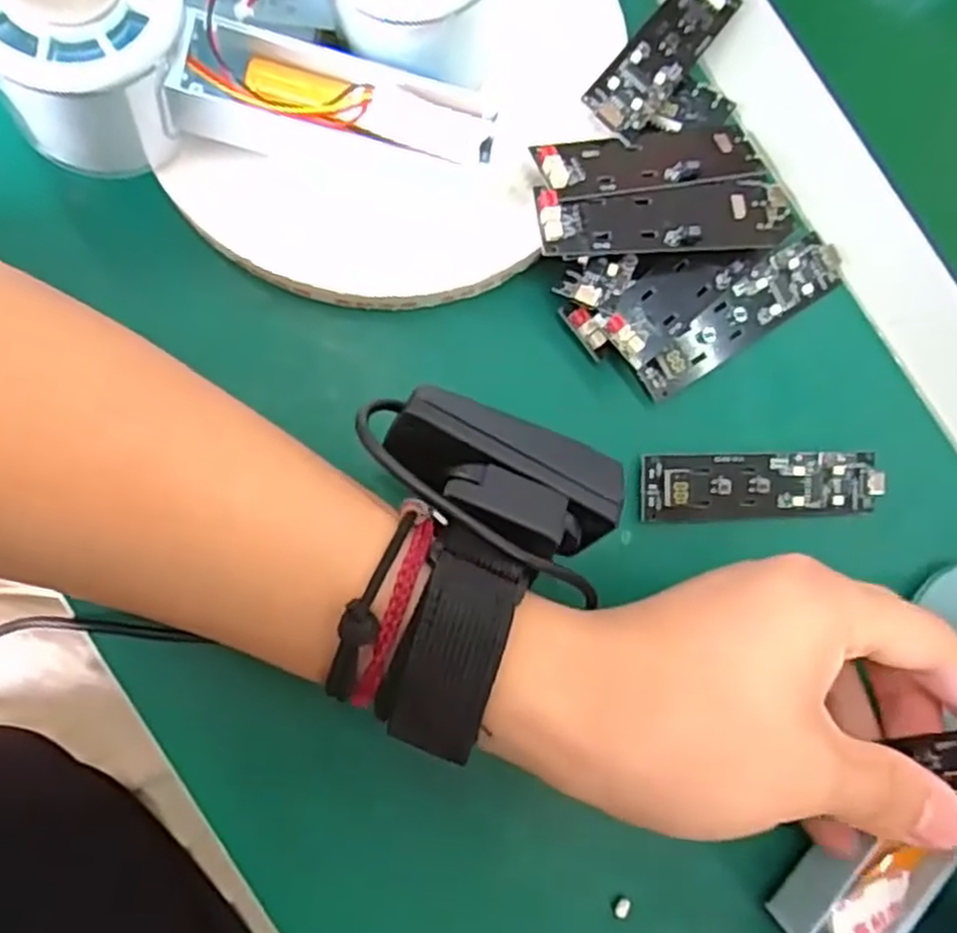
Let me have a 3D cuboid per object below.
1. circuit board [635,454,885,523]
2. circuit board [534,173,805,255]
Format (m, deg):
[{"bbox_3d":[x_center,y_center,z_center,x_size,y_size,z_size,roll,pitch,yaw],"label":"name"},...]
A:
[{"bbox_3d":[0.103,0.007,0.286,0.090,0.010,0.023,-1,83,-8],"label":"circuit board"},{"bbox_3d":[0.070,-0.087,0.277,0.110,0.009,0.026,-10,87,-21],"label":"circuit board"}]

